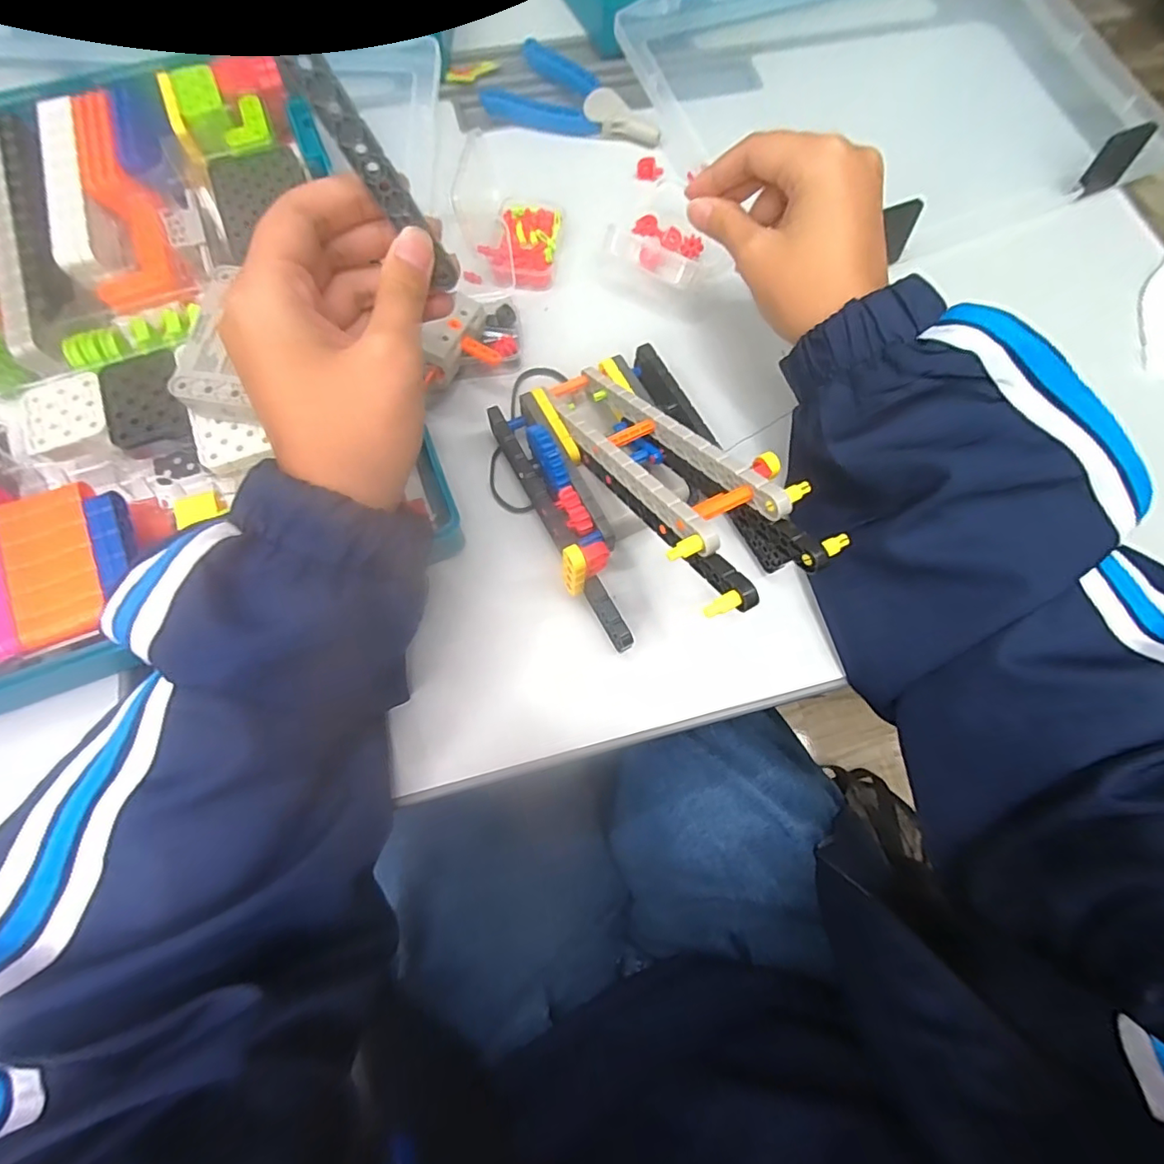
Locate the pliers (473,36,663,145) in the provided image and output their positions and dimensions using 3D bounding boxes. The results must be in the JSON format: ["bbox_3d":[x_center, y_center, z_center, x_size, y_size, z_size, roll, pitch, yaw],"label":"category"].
[{"bbox_3d":[-0.004,-0.357,0.408,0.131,0.017,0.061,30,73,8],"label":"pliers"}]

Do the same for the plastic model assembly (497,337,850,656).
[{"bbox_3d":[0.028,-0.057,0.271,0.112,0.102,0.177,-29,74,-11],"label":"plastic model assembly"}]

